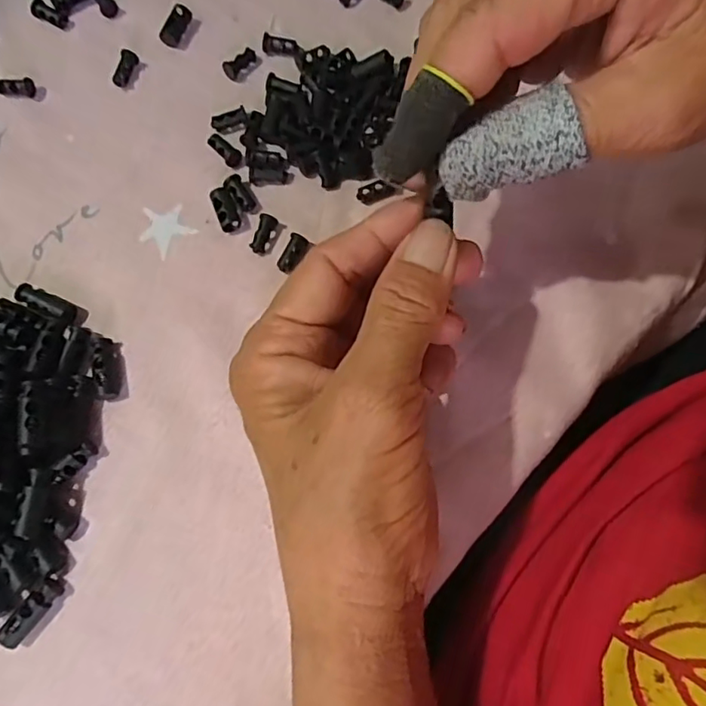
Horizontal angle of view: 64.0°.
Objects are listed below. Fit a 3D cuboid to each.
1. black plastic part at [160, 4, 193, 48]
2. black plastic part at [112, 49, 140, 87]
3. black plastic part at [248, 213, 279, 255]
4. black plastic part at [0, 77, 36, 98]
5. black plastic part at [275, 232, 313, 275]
[{"bbox_3d":[-0.085,-0.157,0.271,0.009,0.005,0.020,26,90,6],"label":"black plastic part"},{"bbox_3d":[-0.108,-0.134,0.266,0.007,0.005,0.017,24,90,6],"label":"black plastic part"},{"bbox_3d":[-0.039,-0.051,0.244,0.007,0.007,0.017,19,77,5],"label":"black plastic part"},{"bbox_3d":[-0.158,-0.124,0.264,0.017,0.006,0.008,-2,76,0],"label":"black plastic part"},{"bbox_3d":[-0.026,-0.042,0.243,0.009,0.007,0.017,29,78,7],"label":"black plastic part"}]

